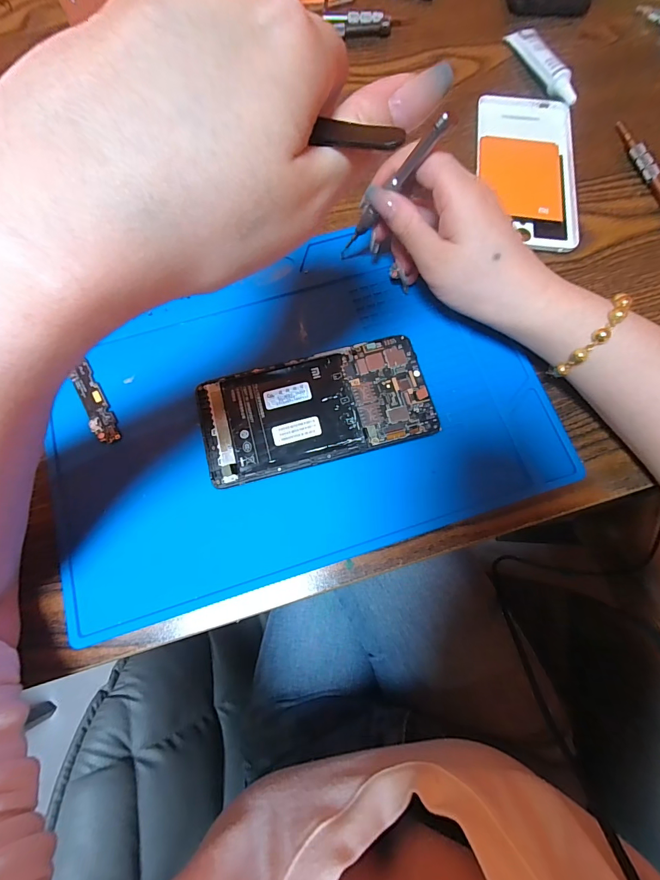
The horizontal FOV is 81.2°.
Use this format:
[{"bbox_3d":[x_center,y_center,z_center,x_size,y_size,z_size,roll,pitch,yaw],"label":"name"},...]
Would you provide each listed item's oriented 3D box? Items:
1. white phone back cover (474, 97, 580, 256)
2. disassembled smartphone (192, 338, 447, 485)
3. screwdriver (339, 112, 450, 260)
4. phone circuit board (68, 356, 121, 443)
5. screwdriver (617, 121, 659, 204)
[{"bbox_3d":[0.156,-0.219,0.308,0.075,0.008,0.153,7,75,1],"label":"white phone back cover"},{"bbox_3d":[-0.010,-0.021,0.252,0.145,0.010,0.072,-14,75,-5],"label":"disassembled smartphone"},{"bbox_3d":[0.033,-0.149,0.239,0.009,0.110,0.006,8,73,-27],"label":"screwdriver"},{"bbox_3d":[-0.156,-0.024,0.255,0.015,0.004,0.059,-28,77,-8],"label":"phone circuit board"},{"bbox_3d":[0.255,-0.217,0.308,0.010,0.012,0.107,-13,75,-4],"label":"screwdriver"}]

